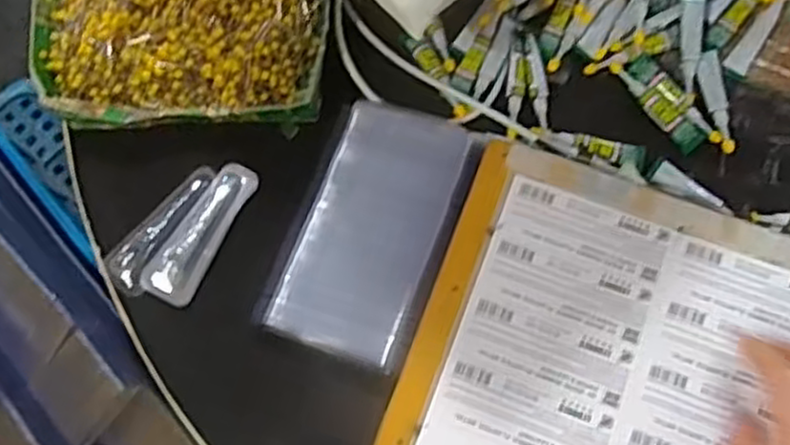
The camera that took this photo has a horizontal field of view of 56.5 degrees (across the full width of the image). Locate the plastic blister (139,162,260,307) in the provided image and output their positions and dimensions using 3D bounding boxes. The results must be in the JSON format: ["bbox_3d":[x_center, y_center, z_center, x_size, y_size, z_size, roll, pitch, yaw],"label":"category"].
[{"bbox_3d":[-0.136,0.005,0.516,0.036,0.018,0.107,27,71,10],"label":"plastic blister"}]

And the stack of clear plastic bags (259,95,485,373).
[{"bbox_3d":[-0.013,0.004,0.497,0.100,0.015,0.173,20,70,7],"label":"stack of clear plastic bags"}]

